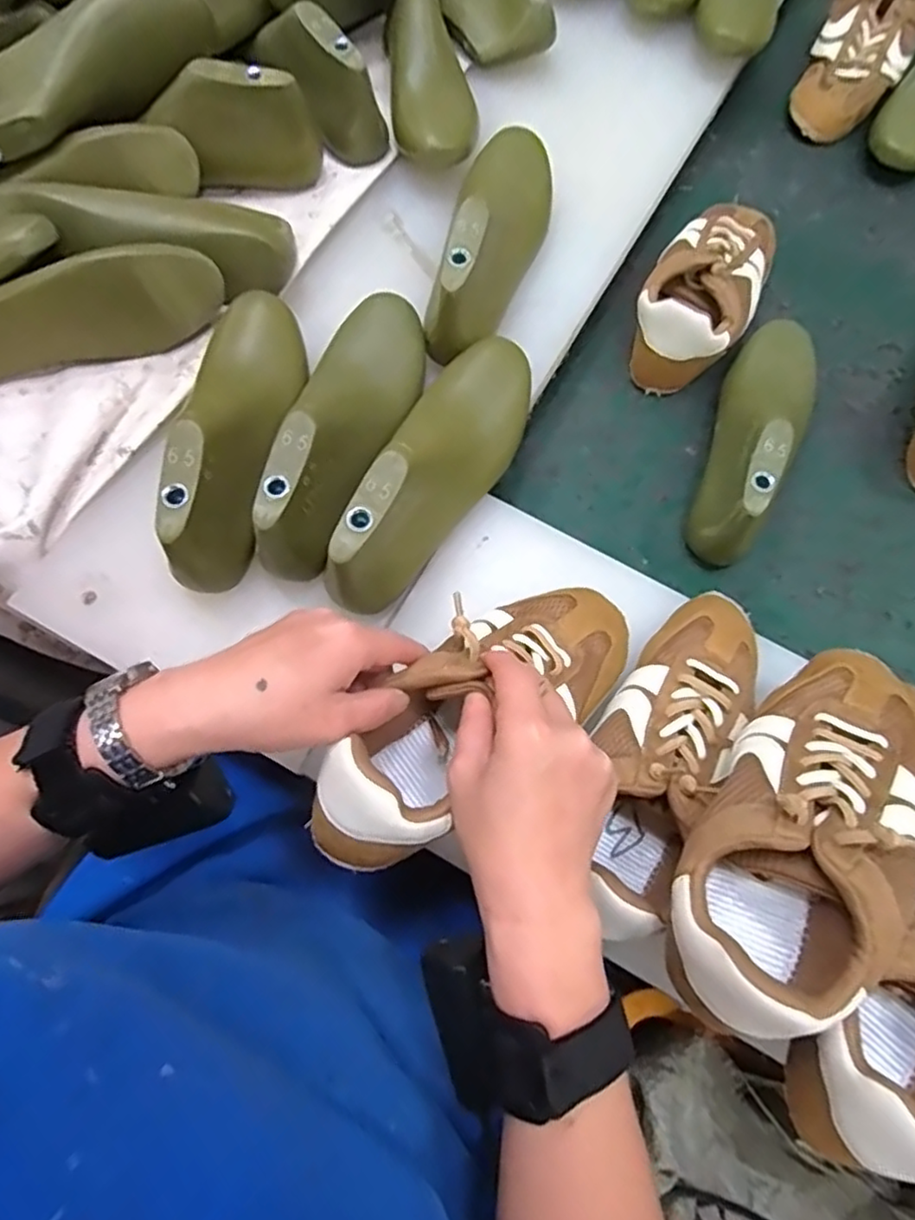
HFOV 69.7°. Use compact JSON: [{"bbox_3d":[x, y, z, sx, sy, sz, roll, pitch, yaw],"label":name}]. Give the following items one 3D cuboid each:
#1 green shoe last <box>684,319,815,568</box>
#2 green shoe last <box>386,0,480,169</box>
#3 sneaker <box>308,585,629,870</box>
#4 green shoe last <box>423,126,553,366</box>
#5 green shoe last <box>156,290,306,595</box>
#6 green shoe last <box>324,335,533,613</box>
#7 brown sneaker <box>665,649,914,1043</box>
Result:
[{"bbox_3d":[0.247,-0.156,0.532,0.069,0.079,0.237,26,73,8],"label":"green shoe last"},{"bbox_3d":[-0.025,-0.497,0.597,0.075,0.058,0.190,-4,88,-2],"label":"green shoe last"},{"bbox_3d":[0.024,0.047,0.379,0.225,0.075,0.084,-33,74,-33],"label":"sneaker"},{"bbox_3d":[0.030,-0.303,0.530,0.074,0.081,0.227,13,72,4],"label":"green shoe last"},{"bbox_3d":[-0.153,-0.136,0.460,0.066,0.081,0.231,3,71,1],"label":"green shoe last"},{"bbox_3d":[-0.014,-0.104,0.463,0.071,0.082,0.240,27,61,8],"label":"green shoe last"},{"bbox_3d":[0.182,0.106,0.343,0.100,0.079,0.224,35,62,11],"label":"brown sneaker"}]

